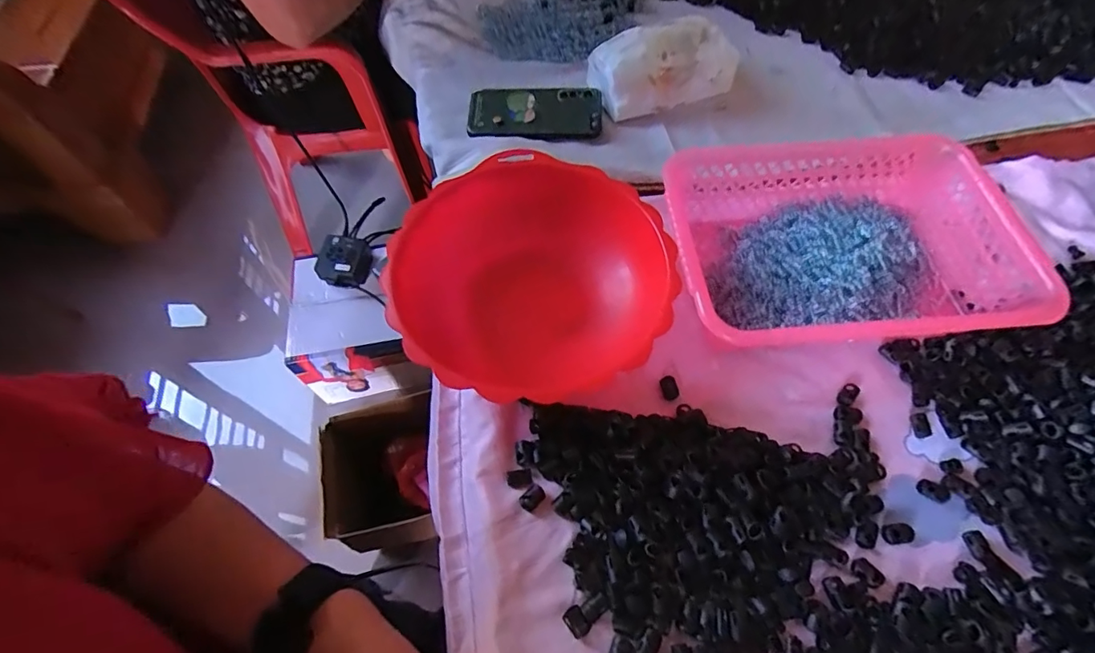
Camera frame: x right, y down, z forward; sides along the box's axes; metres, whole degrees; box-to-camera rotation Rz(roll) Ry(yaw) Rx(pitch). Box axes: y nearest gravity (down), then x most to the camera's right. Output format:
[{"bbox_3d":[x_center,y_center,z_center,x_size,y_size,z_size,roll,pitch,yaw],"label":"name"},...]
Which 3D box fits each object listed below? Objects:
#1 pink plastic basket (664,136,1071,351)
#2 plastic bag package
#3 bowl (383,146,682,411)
[{"bbox_3d":[0.268,-0.076,0.471,0.298,0.066,0.206,-2,60,-1],"label":"pink plastic basket"},{"bbox_3d":[0.142,-0.320,0.607,0.175,0.074,0.085,-16,62,-9],"label":"plastic bag package"},{"bbox_3d":[-0.016,-0.022,0.471,0.238,0.122,0.224,0,60,0],"label":"bowl"}]

